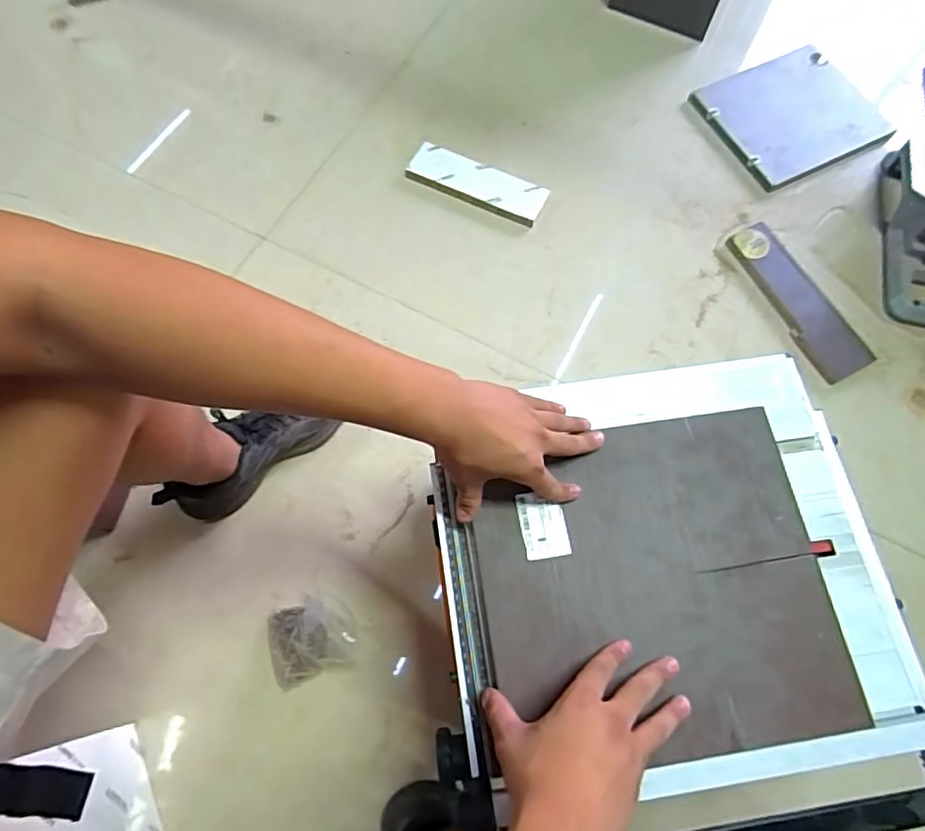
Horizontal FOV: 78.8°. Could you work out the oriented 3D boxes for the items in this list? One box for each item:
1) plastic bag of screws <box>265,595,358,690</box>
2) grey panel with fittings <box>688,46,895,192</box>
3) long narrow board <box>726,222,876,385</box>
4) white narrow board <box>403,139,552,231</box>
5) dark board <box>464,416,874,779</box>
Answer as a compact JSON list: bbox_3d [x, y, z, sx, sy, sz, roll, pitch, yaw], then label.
[{"bbox_3d":[-0.200,0.298,0.752,0.120,0.082,0.104,-16,71,-6],"label":"plastic bag of screws"},{"bbox_3d":[0.657,-0.600,1.116,0.295,0.026,0.265,-29,73,-10],"label":"grey panel with fittings"},{"bbox_3d":[0.576,-0.199,0.974,0.103,0.015,0.303,-25,73,-9],"label":"long narrow board"},{"bbox_3d":[0.026,-0.428,1.043,0.256,0.025,0.084,24,72,8],"label":"white narrow board"},{"bbox_3d":[0.168,0.144,0.496,0.293,0.009,0.275,-7,71,-3],"label":"dark board"}]

